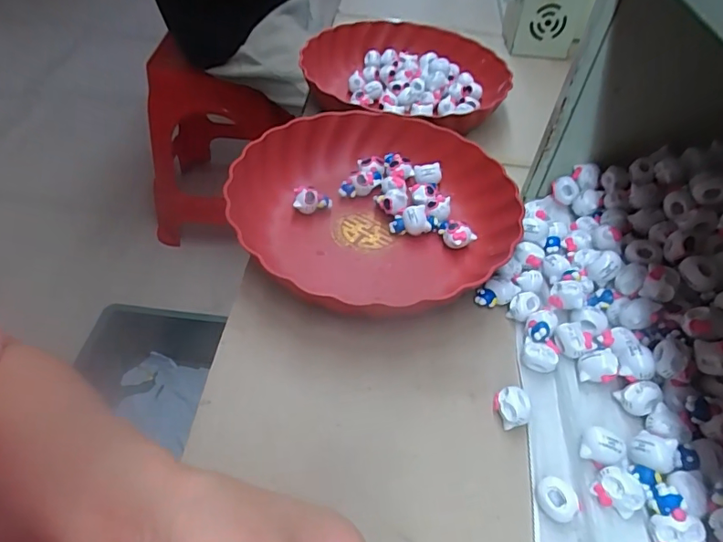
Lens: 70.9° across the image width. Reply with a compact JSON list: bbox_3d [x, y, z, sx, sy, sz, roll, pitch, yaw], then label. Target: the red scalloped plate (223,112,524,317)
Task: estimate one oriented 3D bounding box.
[{"bbox_3d":[0.011,-0.062,0.444,0.227,0.057,0.242,3,46,-3],"label":"red scalloped plate"}]

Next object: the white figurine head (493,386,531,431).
[{"bbox_3d":[0.102,0.091,0.340,0.022,0.017,0.022,2,46,-3],"label":"white figurine head"}]

